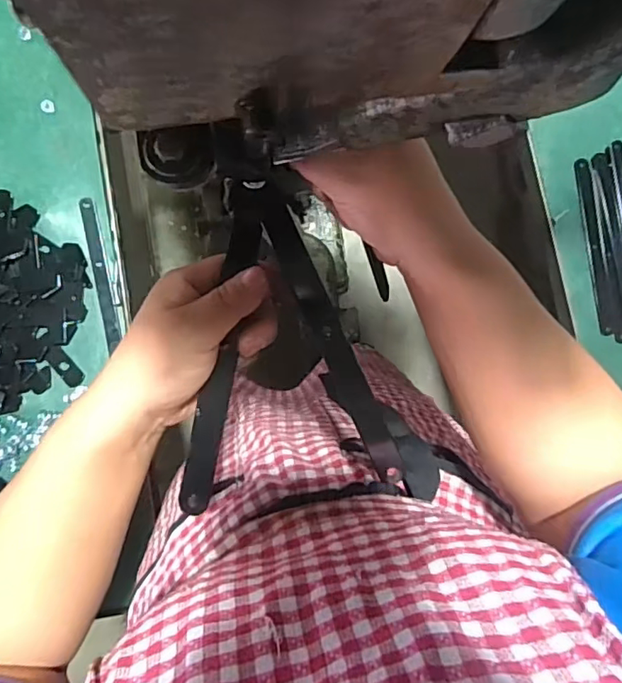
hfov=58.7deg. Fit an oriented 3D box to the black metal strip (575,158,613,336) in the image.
[{"bbox_3d":[0.325,-0.108,0.634,0.016,0.006,0.201,-8,89,-5],"label":"black metal strip"}]

